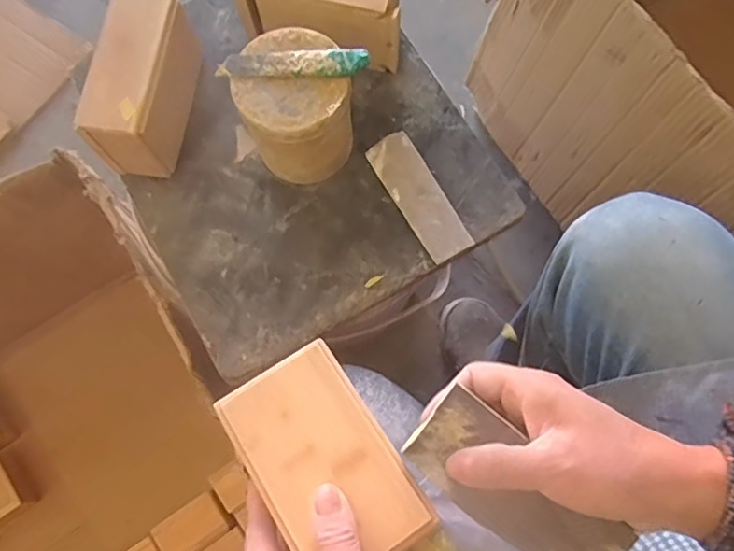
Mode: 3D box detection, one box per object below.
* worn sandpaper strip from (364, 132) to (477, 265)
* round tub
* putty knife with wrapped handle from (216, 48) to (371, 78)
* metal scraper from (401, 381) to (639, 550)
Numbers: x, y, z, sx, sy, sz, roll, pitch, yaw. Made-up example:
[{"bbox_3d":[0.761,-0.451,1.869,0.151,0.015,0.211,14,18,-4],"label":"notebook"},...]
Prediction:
[{"bbox_3d":[0.042,-0.065,0.477,0.037,0.008,0.114,-29,75,-6],"label":"worn sandpaper strip"},{"bbox_3d":[-0.051,-0.121,0.451,0.078,0.094,0.088,-21,75,-4],"label":"round tub"},{"bbox_3d":[-0.050,-0.148,0.410,0.102,0.008,0.022,3,74,0],"label":"putty knife with wrapped handle"},{"bbox_3d":[0.079,0.116,0.316,0.119,0.011,0.047,40,79,7],"label":"metal scraper"}]

